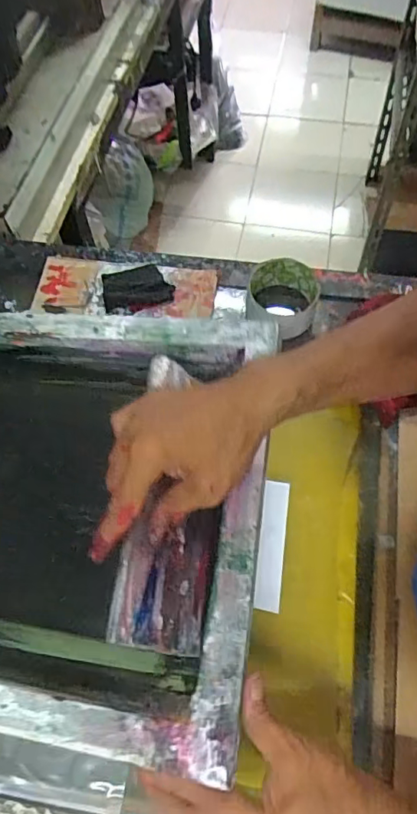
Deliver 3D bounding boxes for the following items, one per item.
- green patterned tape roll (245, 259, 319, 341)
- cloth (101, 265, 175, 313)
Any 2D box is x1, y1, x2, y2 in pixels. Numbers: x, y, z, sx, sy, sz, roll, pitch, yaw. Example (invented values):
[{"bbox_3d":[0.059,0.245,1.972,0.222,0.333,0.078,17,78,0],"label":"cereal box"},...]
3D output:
[{"bbox_3d":[0.085,-0.127,0.595,0.079,0.048,0.076,-1,62,1],"label":"green patterned tape roll"},{"bbox_3d":[-0.087,-0.148,0.625,0.083,0.019,0.064,-9,61,-5],"label":"cloth"}]

